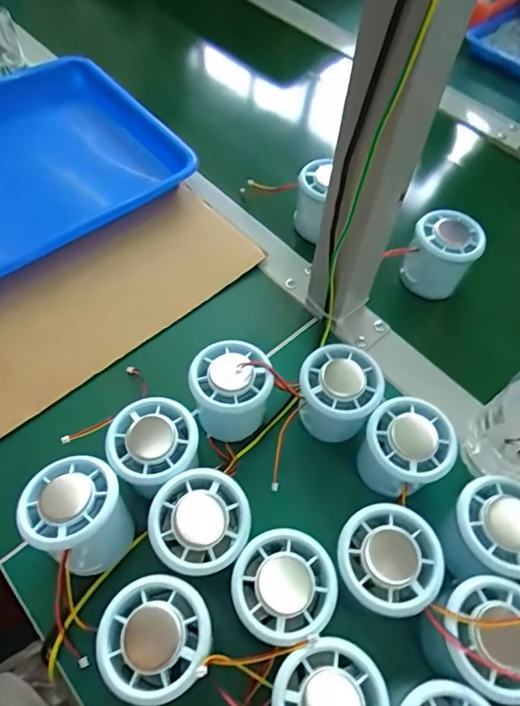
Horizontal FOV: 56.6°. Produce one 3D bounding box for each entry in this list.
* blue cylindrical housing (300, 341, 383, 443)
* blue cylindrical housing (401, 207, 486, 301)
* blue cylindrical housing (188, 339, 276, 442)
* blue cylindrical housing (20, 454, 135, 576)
[{"bbox_3d":[0.056,0.029,0.350,0.053,0.057,0.052,2,58,-2],"label":"blue cylindrical housing"},{"bbox_3d":[0.159,-0.085,0.426,0.055,0.061,0.052,2,58,-2],"label":"blue cylindrical housing"},{"bbox_3d":[-0.021,0.029,0.350,0.054,0.062,0.050,2,58,-2],"label":"blue cylindrical housing"},{"bbox_3d":[-0.110,0.099,0.297,0.054,0.055,0.058,2,58,-2],"label":"blue cylindrical housing"}]

